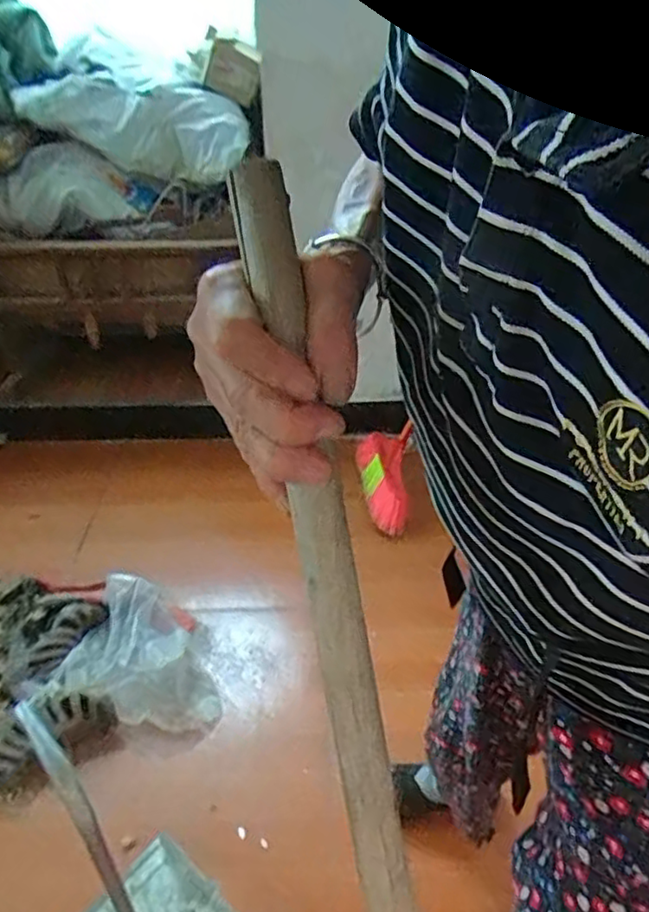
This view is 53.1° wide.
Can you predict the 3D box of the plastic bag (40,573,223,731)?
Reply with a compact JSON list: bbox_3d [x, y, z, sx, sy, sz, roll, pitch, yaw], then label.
[{"bbox_3d":[-0.336,0.385,1.239,0.302,0.114,0.248,11,36,15],"label":"plastic bag"}]

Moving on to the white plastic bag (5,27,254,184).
[{"bbox_3d":[-0.464,-0.863,1.621,0.516,0.274,0.245,-4,34,-4],"label":"white plastic bag"}]

